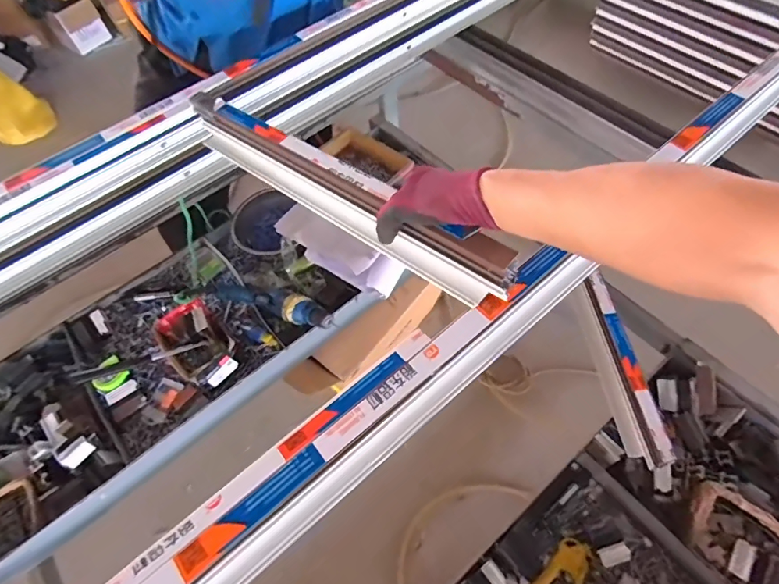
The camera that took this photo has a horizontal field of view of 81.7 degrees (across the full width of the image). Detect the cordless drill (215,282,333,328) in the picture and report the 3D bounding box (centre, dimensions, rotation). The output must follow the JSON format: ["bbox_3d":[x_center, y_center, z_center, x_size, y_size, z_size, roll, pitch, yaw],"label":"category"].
[{"bbox_3d":[-0.237,0.022,0.970,0.254,0.059,0.063,12,60,12],"label":"cordless drill"}]

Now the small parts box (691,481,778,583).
[{"bbox_3d":[0.575,0.420,0.727,0.184,0.062,0.129,37,68,24],"label":"small parts box"}]

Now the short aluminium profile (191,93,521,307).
[{"bbox_3d":[-0.086,-0.141,0.599,0.577,0.085,0.045,33,66,28],"label":"short aluminium profile"}]

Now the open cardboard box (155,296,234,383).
[{"bbox_3d":[-0.415,0.101,0.956,0.121,0.080,0.189,-40,64,-18],"label":"open cardboard box"}]

